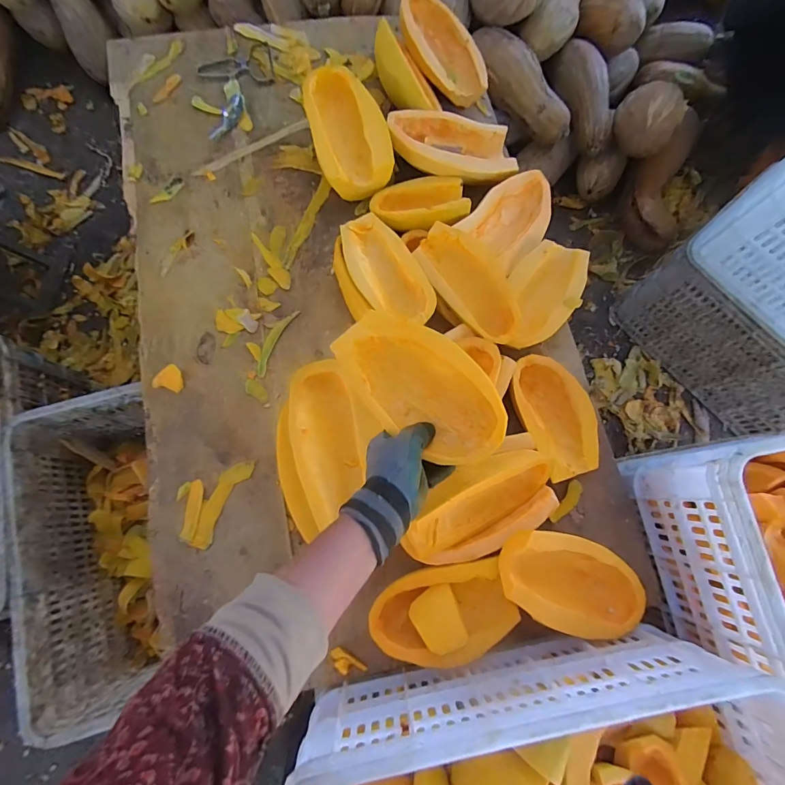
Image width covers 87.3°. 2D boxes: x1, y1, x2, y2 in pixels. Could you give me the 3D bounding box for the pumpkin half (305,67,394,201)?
[{"bbox_3d":[-0.078,-0.444,0.704,0.121,0.056,0.219,-19,78,-6],"label":"pumpkin half"}]

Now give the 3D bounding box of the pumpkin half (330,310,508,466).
[{"bbox_3d":[0.031,-0.006,0.463,0.113,0.039,0.207,-41,81,-10],"label":"pumpkin half"}]

